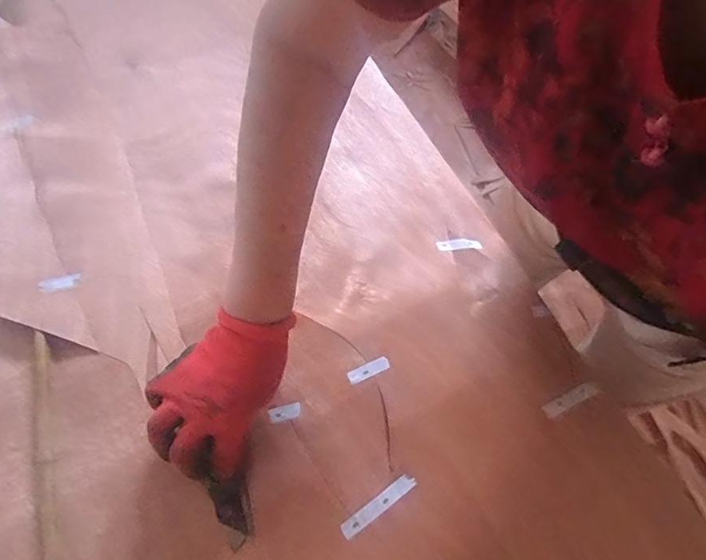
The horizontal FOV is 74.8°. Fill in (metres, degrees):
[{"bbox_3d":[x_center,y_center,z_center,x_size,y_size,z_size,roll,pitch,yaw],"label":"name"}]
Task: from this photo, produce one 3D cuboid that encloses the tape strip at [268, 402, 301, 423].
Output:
[{"bbox_3d":[-0.066,0.129,0.450,0.030,0.004,0.015,-18,65,-7],"label":"tape strip"}]

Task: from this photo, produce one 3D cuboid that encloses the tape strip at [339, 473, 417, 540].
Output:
[{"bbox_3d":[0.023,0.203,0.415,0.076,0.004,0.014,-33,68,-14],"label":"tape strip"}]

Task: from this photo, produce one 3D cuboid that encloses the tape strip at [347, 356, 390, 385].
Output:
[{"bbox_3d":[0.016,0.091,0.466,0.043,0.004,0.013,-25,66,-11],"label":"tape strip"}]

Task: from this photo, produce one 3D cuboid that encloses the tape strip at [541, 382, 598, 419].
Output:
[{"bbox_3d":[0.220,0.121,0.469,0.064,0.004,0.014,-23,72,-17],"label":"tape strip"}]

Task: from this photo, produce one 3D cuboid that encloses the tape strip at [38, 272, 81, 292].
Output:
[{"bbox_3d":[-0.324,0.003,0.511,0.041,0.005,0.017,-18,65,-7],"label":"tape strip"}]

